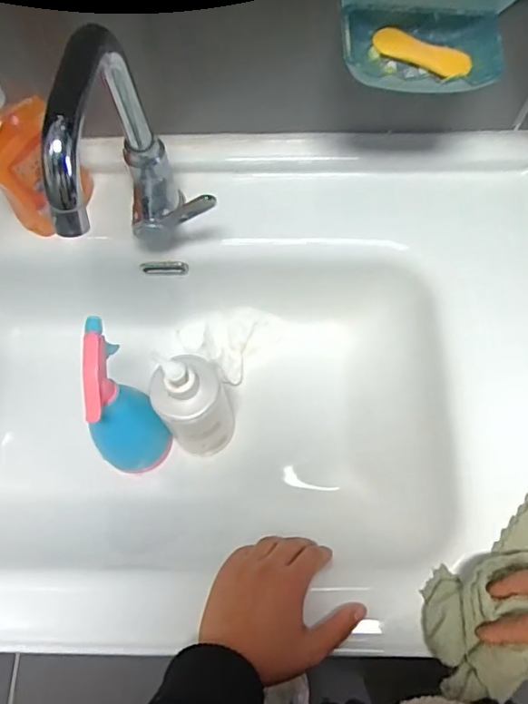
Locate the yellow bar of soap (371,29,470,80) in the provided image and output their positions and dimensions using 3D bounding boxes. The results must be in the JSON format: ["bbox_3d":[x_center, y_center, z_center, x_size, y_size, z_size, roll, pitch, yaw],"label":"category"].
[{"bbox_3d":[0.129,-0.245,0.435,0.080,0.009,0.024,22,71,9],"label":"yellow bar of soap"}]

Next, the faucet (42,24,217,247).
[{"bbox_3d":[-0.109,-0.134,0.448,0.066,0.236,0.172,13,70,6],"label":"faucet"}]

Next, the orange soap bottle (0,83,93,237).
[{"bbox_3d":[-0.222,-0.174,0.497,0.076,0.171,0.053,-37,73,-12],"label":"orange soap bottle"}]

